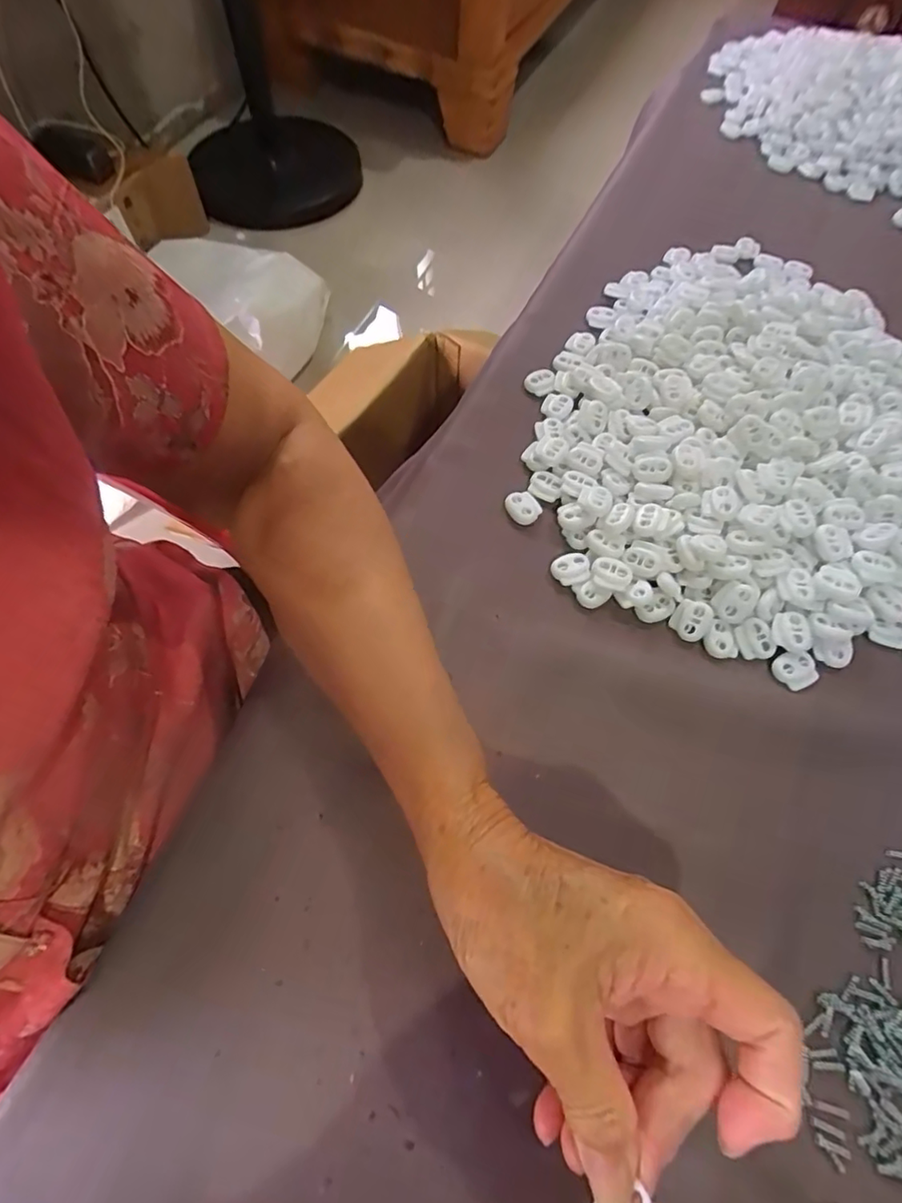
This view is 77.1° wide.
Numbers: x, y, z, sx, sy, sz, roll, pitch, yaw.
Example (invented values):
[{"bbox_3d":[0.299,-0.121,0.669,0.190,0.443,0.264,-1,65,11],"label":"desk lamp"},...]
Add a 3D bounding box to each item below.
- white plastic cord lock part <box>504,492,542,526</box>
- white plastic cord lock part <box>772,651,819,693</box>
[{"bbox_3d":[0.044,-0.057,0.342,0.017,0.006,0.022,-31,67,-15],"label":"white plastic cord lock part"},{"bbox_3d":[0.180,0.036,0.295,0.021,0.005,0.019,-17,64,-9],"label":"white plastic cord lock part"}]

